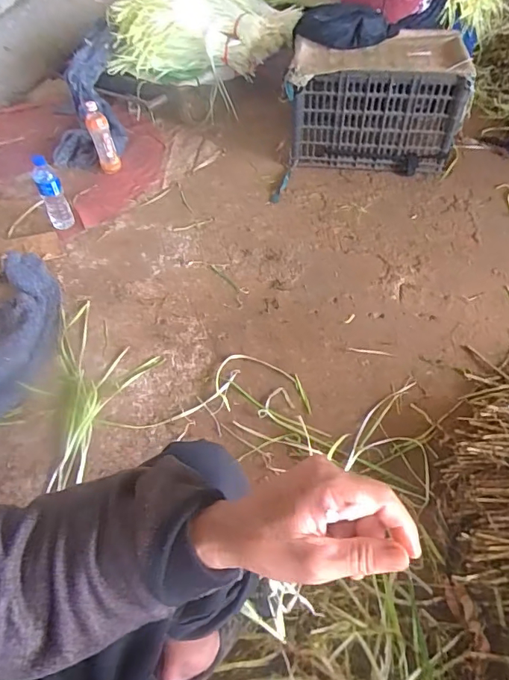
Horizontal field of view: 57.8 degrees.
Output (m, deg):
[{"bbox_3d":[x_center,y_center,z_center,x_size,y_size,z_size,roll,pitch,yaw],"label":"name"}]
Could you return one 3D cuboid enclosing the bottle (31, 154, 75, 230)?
[{"bbox_3d":[-0.571,-0.408,1.305,0.066,0.200,0.059,-21,54,-14],"label":"bottle"}]

